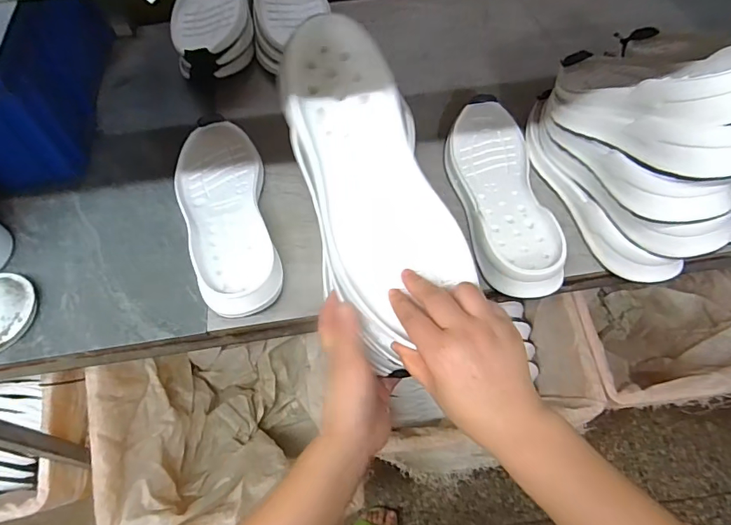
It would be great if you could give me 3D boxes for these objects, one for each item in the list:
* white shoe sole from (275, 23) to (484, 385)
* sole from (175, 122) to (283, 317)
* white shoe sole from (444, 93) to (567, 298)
[{"bbox_3d":[0.009,-0.061,0.395,0.114,0.030,0.284,-16,91,-8],"label":"white shoe sole"},{"bbox_3d":[-0.173,-0.062,0.567,0.113,0.043,0.291,-14,59,-6],"label":"sole"},{"bbox_3d":[0.162,-0.095,0.565,0.098,0.034,0.293,-4,58,0],"label":"white shoe sole"}]

